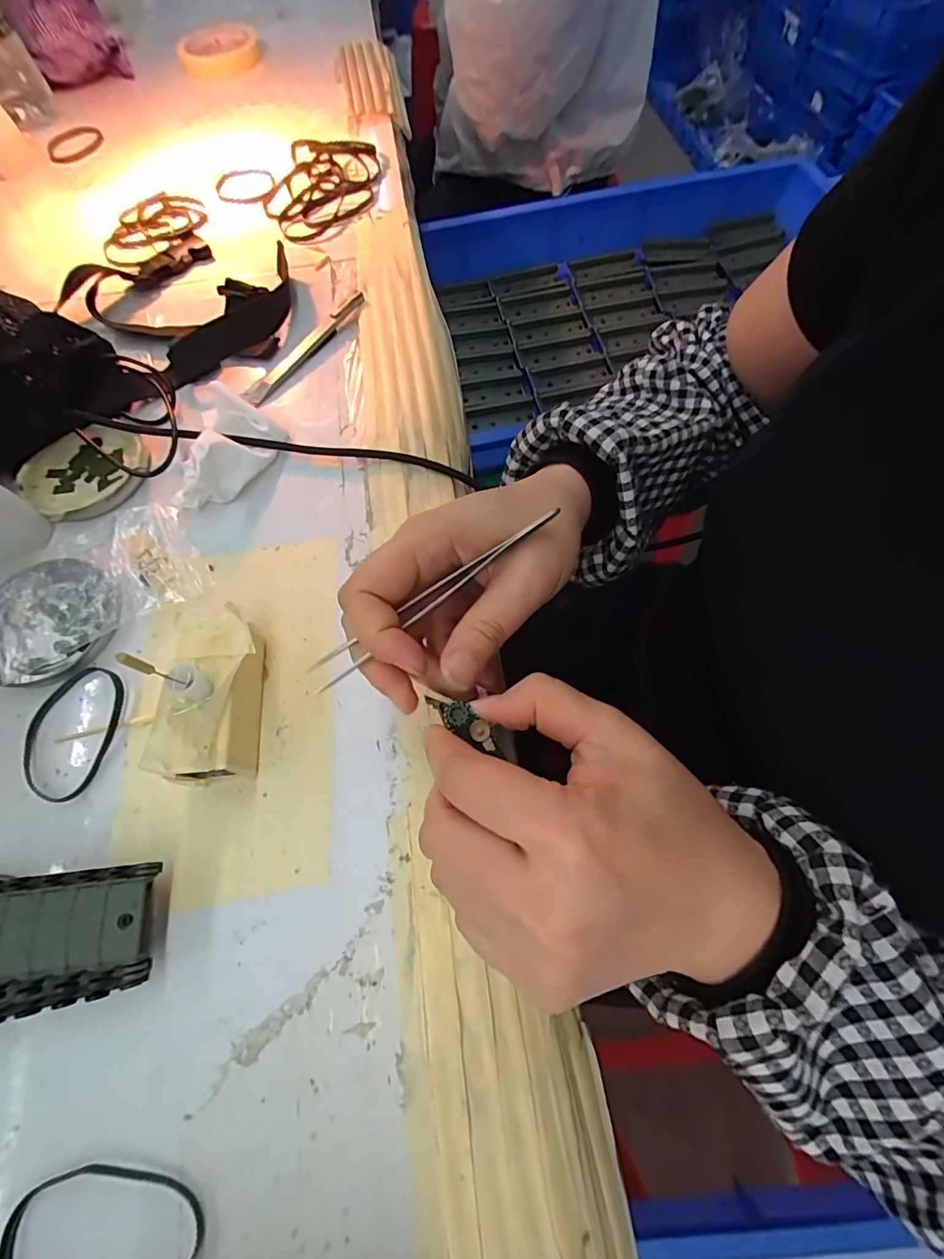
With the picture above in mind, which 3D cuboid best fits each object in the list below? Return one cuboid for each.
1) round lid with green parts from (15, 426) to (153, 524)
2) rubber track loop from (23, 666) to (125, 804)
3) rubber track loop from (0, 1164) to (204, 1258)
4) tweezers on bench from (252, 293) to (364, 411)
[{"bbox_3d":[-0.260,-0.105,0.327,0.078,0.017,0.076,0,66,1],"label":"round lid with green parts"},{"bbox_3d":[-0.215,0.054,0.257,0.049,0.004,0.070,10,67,5],"label":"rubber track loop"},{"bbox_3d":[-0.137,0.225,0.177,0.074,0.004,0.039,-2,66,0],"label":"rubber track loop"},{"bbox_3d":[-0.125,-0.217,0.367,0.011,0.012,0.122,32,70,14],"label":"tweezers on bench"}]

